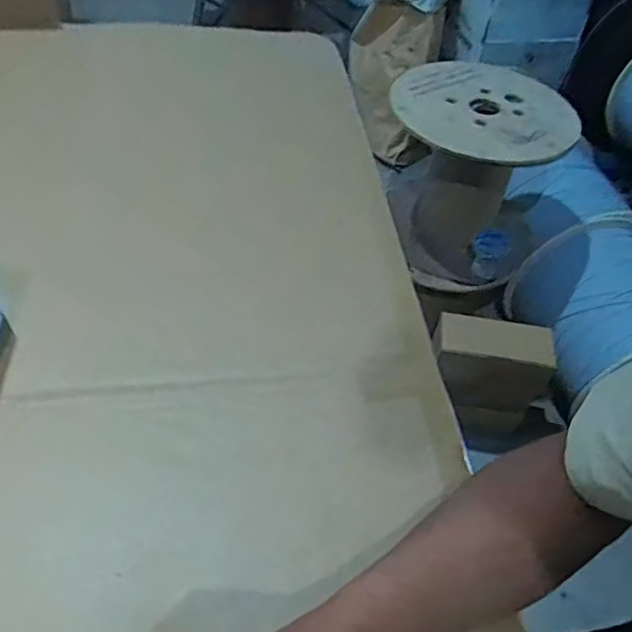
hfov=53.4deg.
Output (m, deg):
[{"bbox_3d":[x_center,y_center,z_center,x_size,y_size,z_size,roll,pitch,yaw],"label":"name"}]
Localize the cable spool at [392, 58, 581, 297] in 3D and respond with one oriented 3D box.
[{"bbox_3d":[0.316,-0.307,1.301,0.341,0.321,0.398,21,49,12],"label":"cable spool"}]

